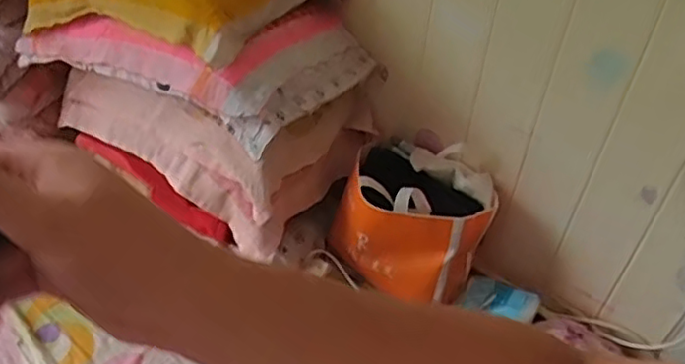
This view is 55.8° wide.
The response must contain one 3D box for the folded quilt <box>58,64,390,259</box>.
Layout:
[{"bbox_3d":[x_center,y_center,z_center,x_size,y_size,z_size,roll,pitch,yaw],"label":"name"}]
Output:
[{"bbox_3d":[-0.269,-0.165,1.285,0.600,0.224,0.344,31,49,25],"label":"folded quilt"}]

